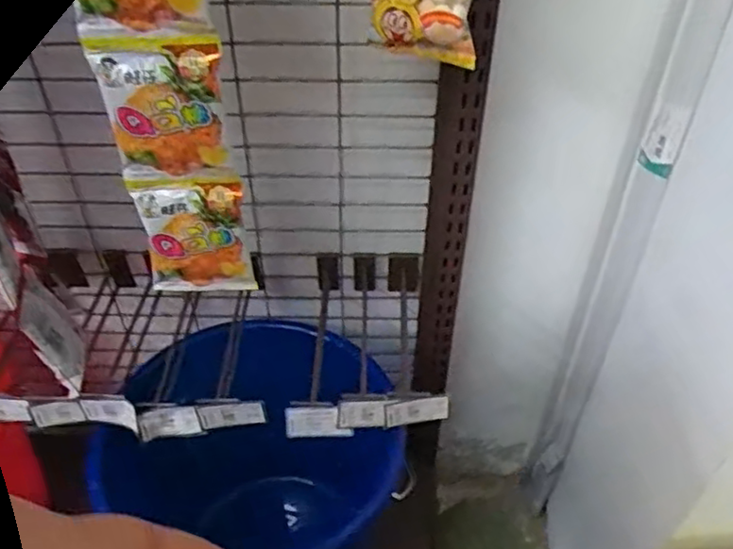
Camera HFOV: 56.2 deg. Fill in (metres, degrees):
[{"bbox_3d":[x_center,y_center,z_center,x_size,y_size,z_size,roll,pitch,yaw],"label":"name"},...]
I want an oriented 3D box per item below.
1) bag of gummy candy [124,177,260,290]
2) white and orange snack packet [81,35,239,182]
[{"bbox_3d":[-0.143,-0.031,0.573,0.089,0.111,0.022,-2,43,-2],"label":"bag of gummy candy"},{"bbox_3d":[-0.153,-0.117,0.513,0.093,0.113,0.030,4,43,5],"label":"white and orange snack packet"}]

